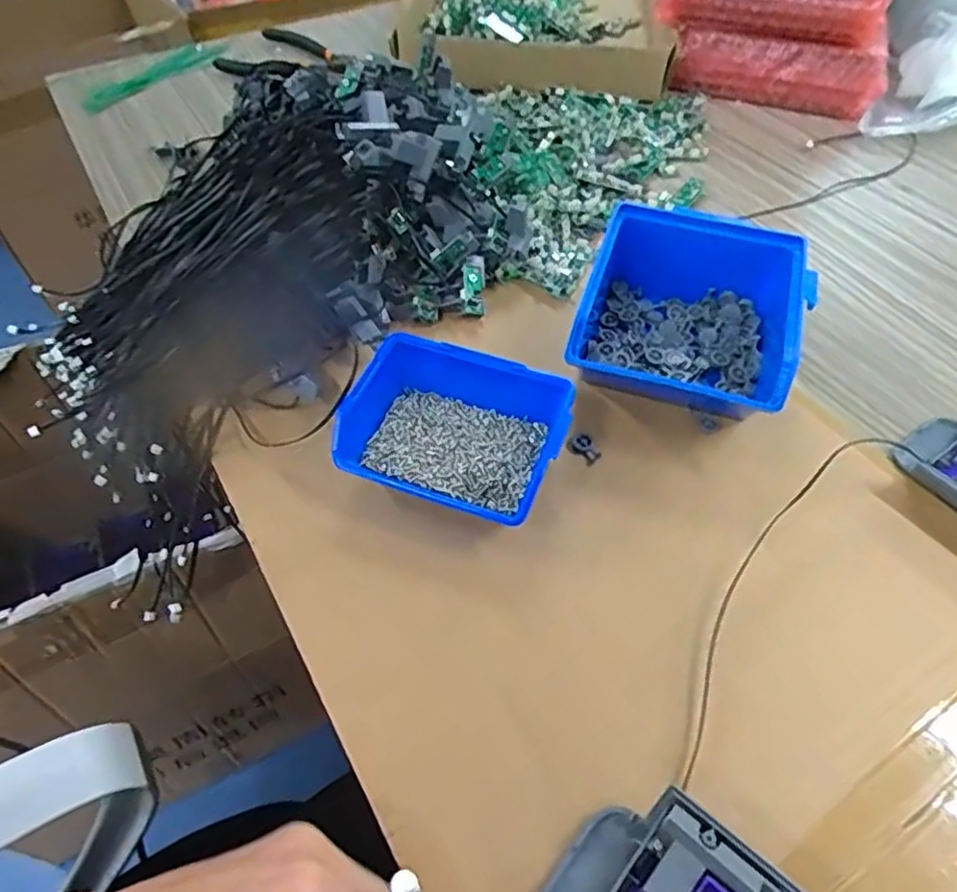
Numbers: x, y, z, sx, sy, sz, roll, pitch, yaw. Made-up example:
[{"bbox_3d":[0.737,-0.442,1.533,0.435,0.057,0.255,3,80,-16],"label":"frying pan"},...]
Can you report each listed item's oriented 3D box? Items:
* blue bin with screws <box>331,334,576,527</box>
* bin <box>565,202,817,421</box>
[{"bbox_3d":[-0.013,-0.006,0.353,0.111,0.045,0.081,19,53,12],"label":"blue bin with screws"},{"bbox_3d":[0.122,-0.074,0.391,0.117,0.059,0.127,16,52,10],"label":"bin"}]

